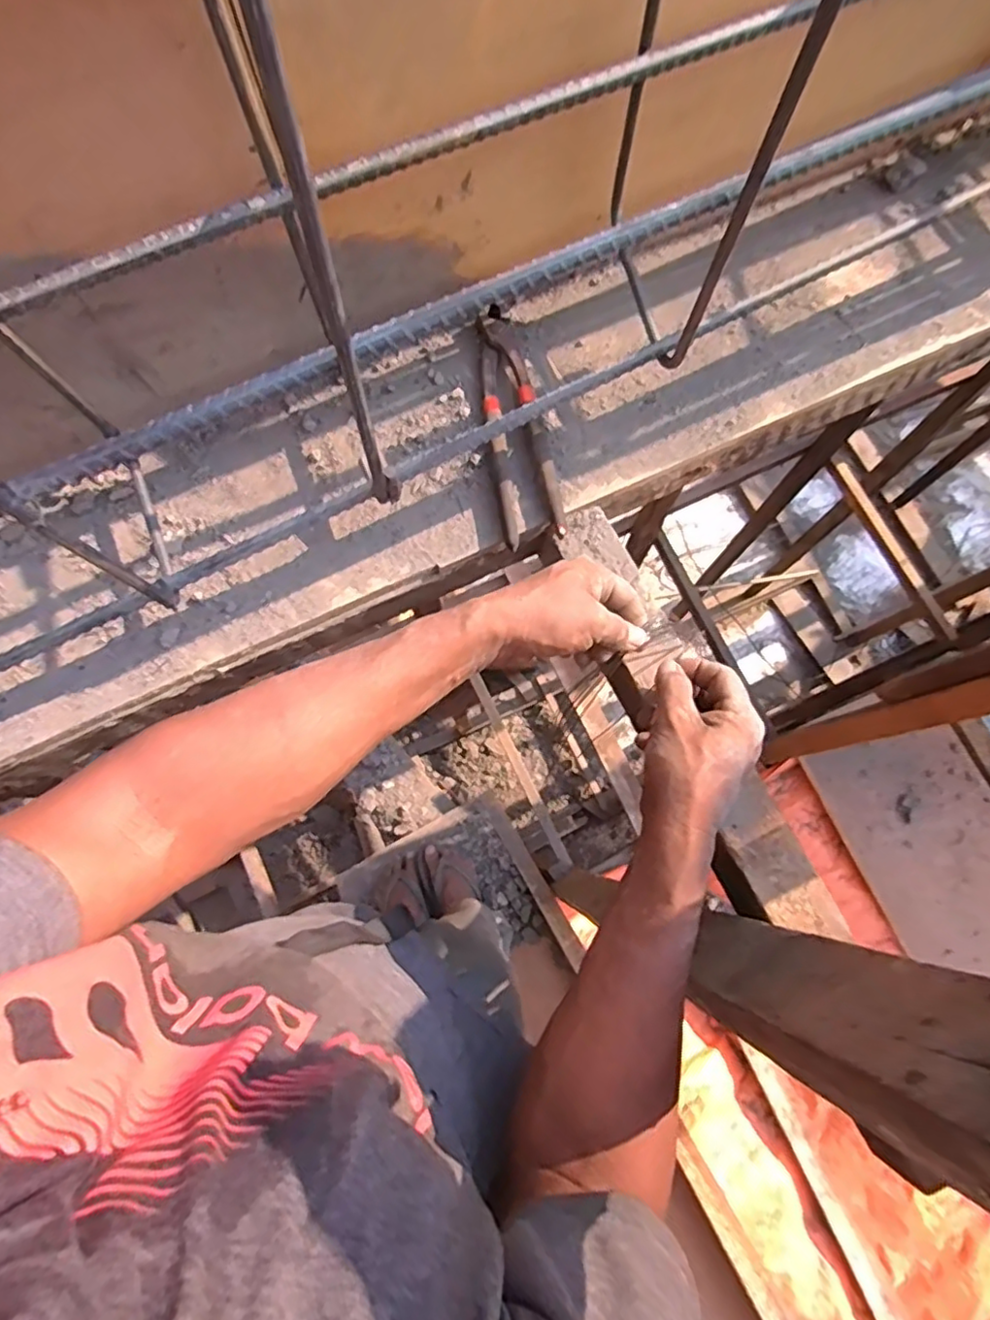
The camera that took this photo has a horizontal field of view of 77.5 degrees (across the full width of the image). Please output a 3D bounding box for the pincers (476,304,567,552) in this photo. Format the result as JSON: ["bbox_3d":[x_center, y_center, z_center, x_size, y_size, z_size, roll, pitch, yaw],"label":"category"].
[{"bbox_3d":[0.015,-0.195,0.511,0.047,0.022,0.212,-10,77,-2],"label":"pincers"}]

